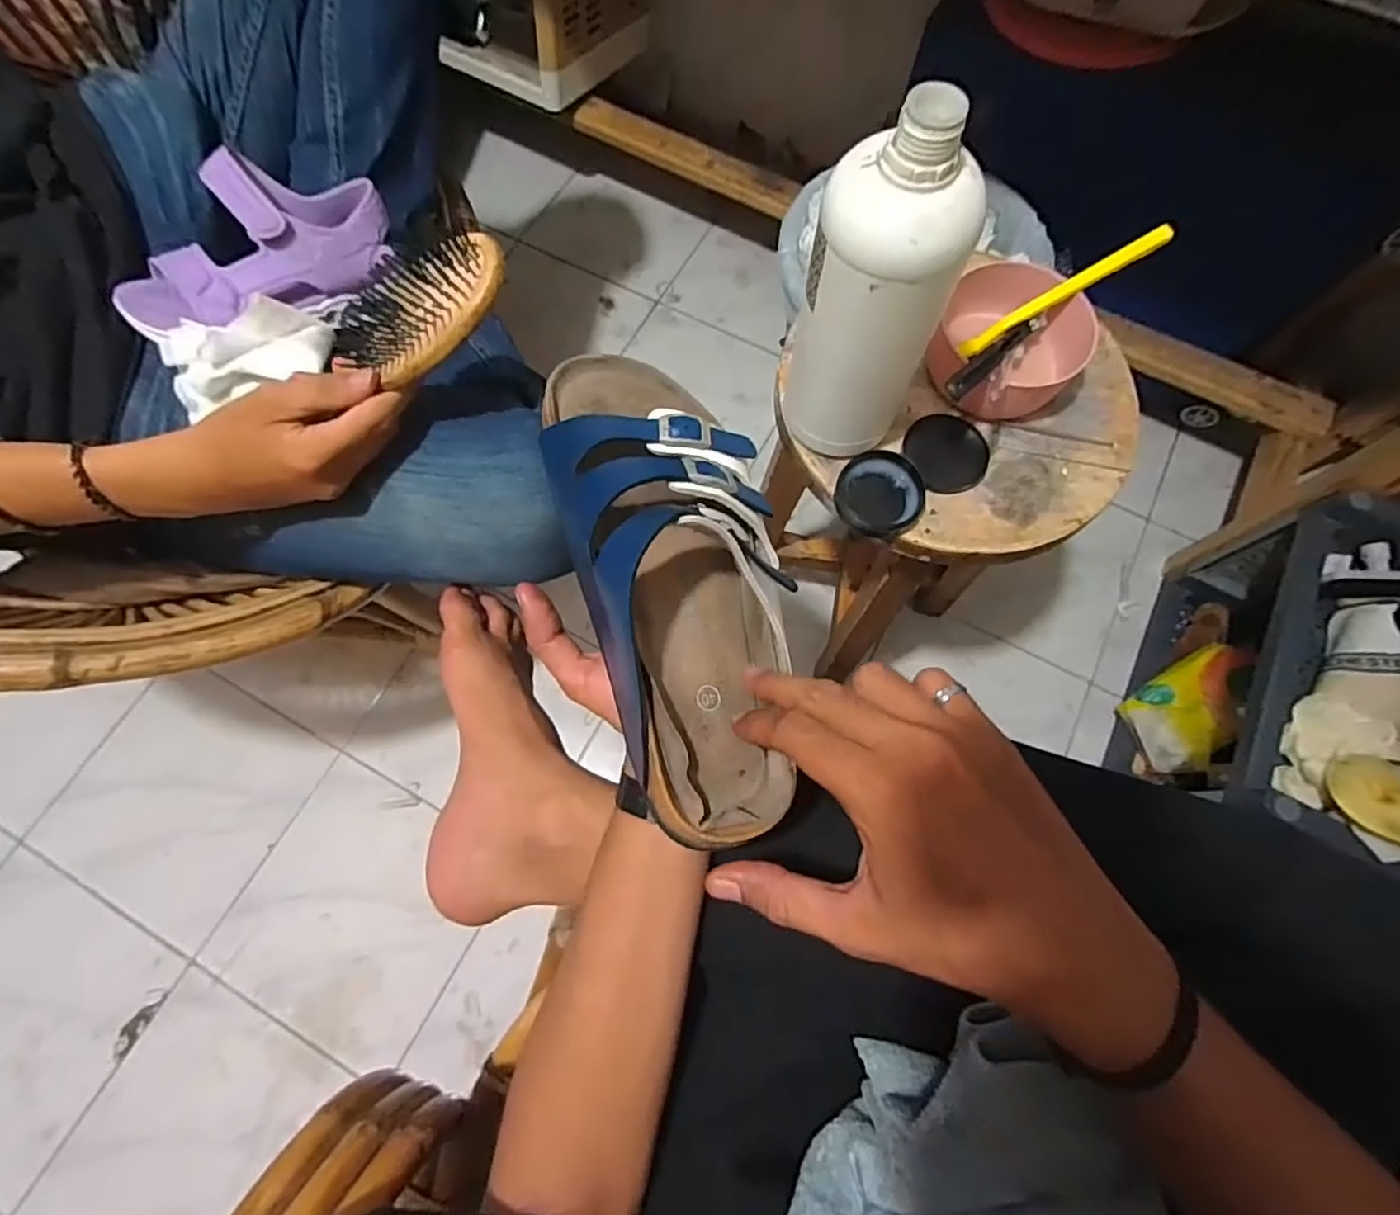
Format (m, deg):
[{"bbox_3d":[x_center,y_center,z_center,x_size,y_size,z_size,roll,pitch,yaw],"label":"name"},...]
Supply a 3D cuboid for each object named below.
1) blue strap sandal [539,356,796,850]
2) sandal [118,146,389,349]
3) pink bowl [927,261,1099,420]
[{"bbox_3d":[-0.010,-0.023,0.317,0.105,0.068,0.255,-13,75,-5],"label":"blue strap sandal"},{"bbox_3d":[-0.327,-0.263,0.474,0.197,0.073,0.086,-42,76,-13],"label":"sandal"},{"bbox_3d":[0.234,-0.203,0.496,0.116,0.048,0.112,43,76,13],"label":"pink bowl"}]

